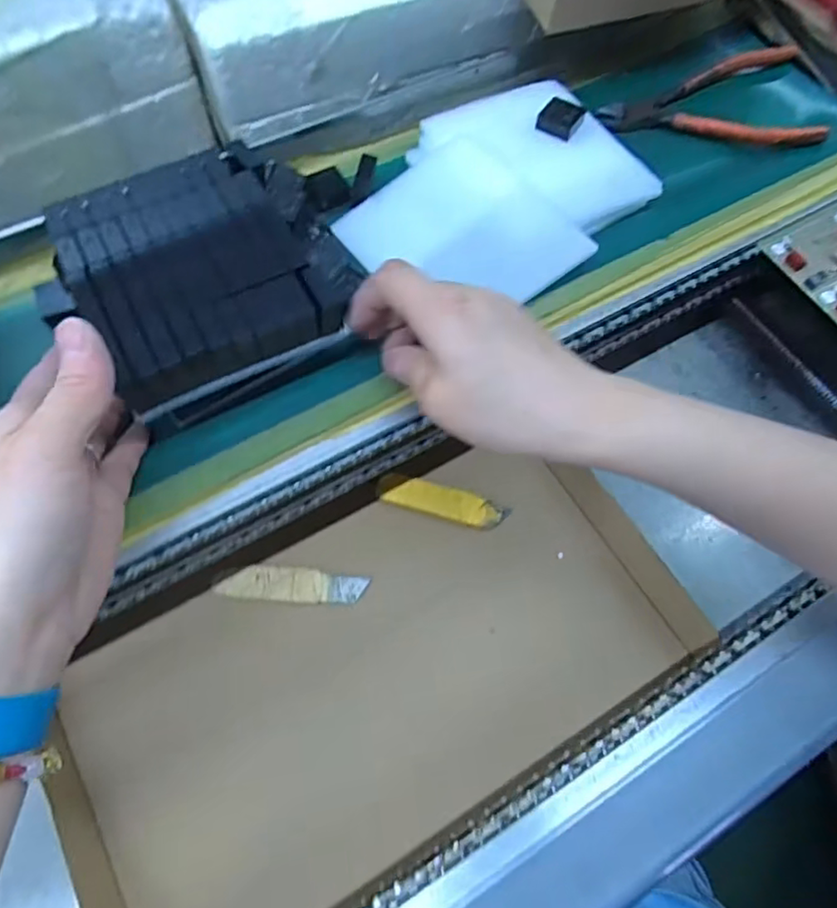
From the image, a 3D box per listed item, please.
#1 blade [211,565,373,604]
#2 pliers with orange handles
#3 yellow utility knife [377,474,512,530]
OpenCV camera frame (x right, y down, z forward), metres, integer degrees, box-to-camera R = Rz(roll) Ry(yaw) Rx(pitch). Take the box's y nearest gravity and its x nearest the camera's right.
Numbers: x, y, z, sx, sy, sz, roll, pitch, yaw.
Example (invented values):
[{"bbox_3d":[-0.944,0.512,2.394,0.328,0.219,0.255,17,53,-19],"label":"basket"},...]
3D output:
[{"bbox_3d":[-0.081,0.085,0.396,0.092,0.007,0.023,5,60,0],"label":"blade"},{"bbox_3d":[0.210,-0.266,0.446,0.154,0.012,0.105,2,60,-1],"label":"pliers with orange handles"},{"bbox_3d":[0.017,0.033,0.425,0.089,0.007,0.023,16,61,6],"label":"yellow utility knife"}]

